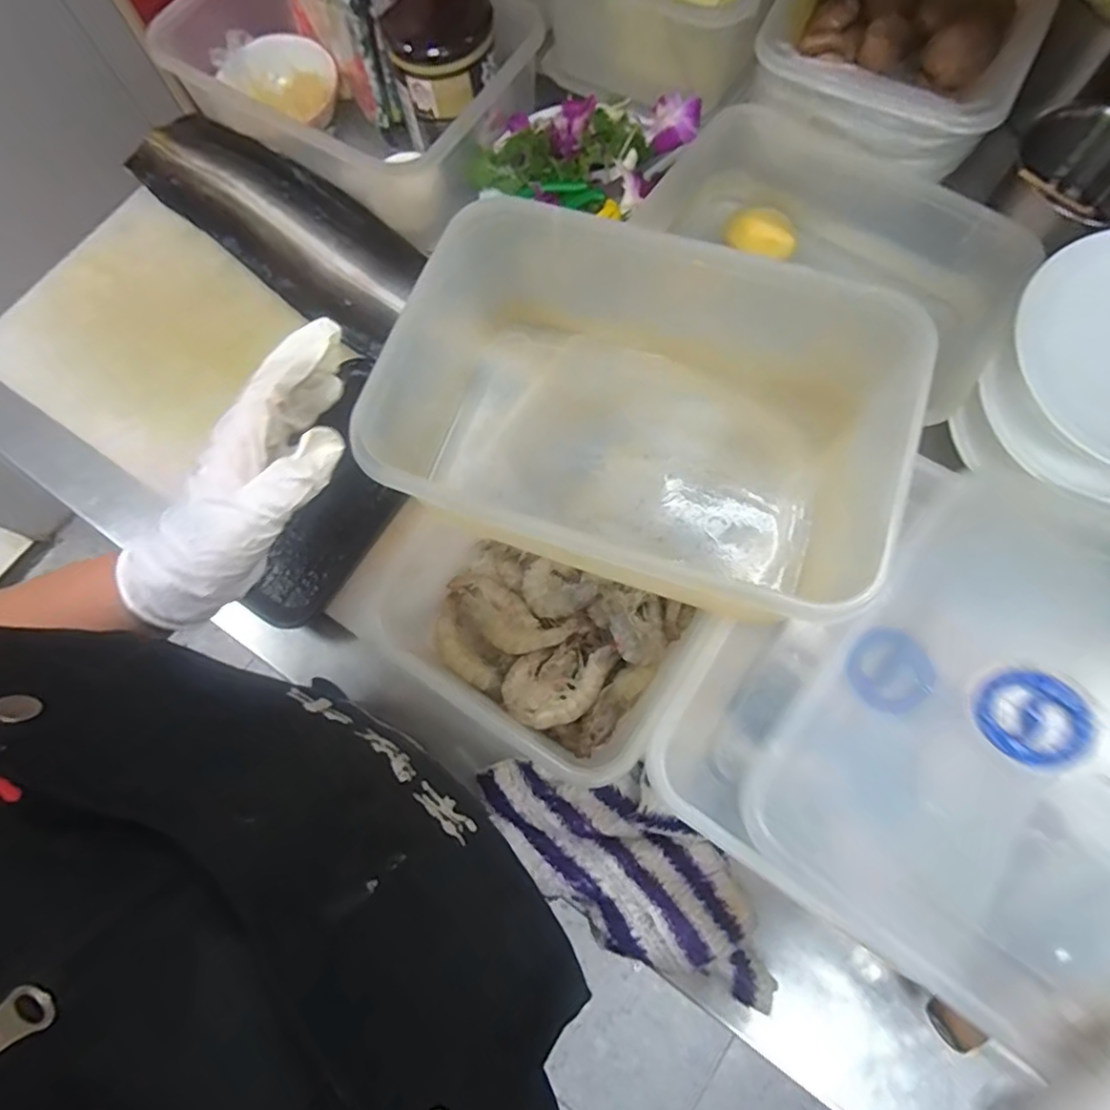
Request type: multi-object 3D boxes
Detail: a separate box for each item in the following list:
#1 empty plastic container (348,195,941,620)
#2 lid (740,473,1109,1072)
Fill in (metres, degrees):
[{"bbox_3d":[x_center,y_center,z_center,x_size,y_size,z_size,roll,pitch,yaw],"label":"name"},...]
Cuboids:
[{"bbox_3d":[0.050,-0.095,0.407,0.294,0.108,0.208,15,74,7],"label":"empty plastic container"},{"bbox_3d":[0.272,0.100,0.354,0.204,0.029,0.293,33,79,34],"label":"lid"}]

